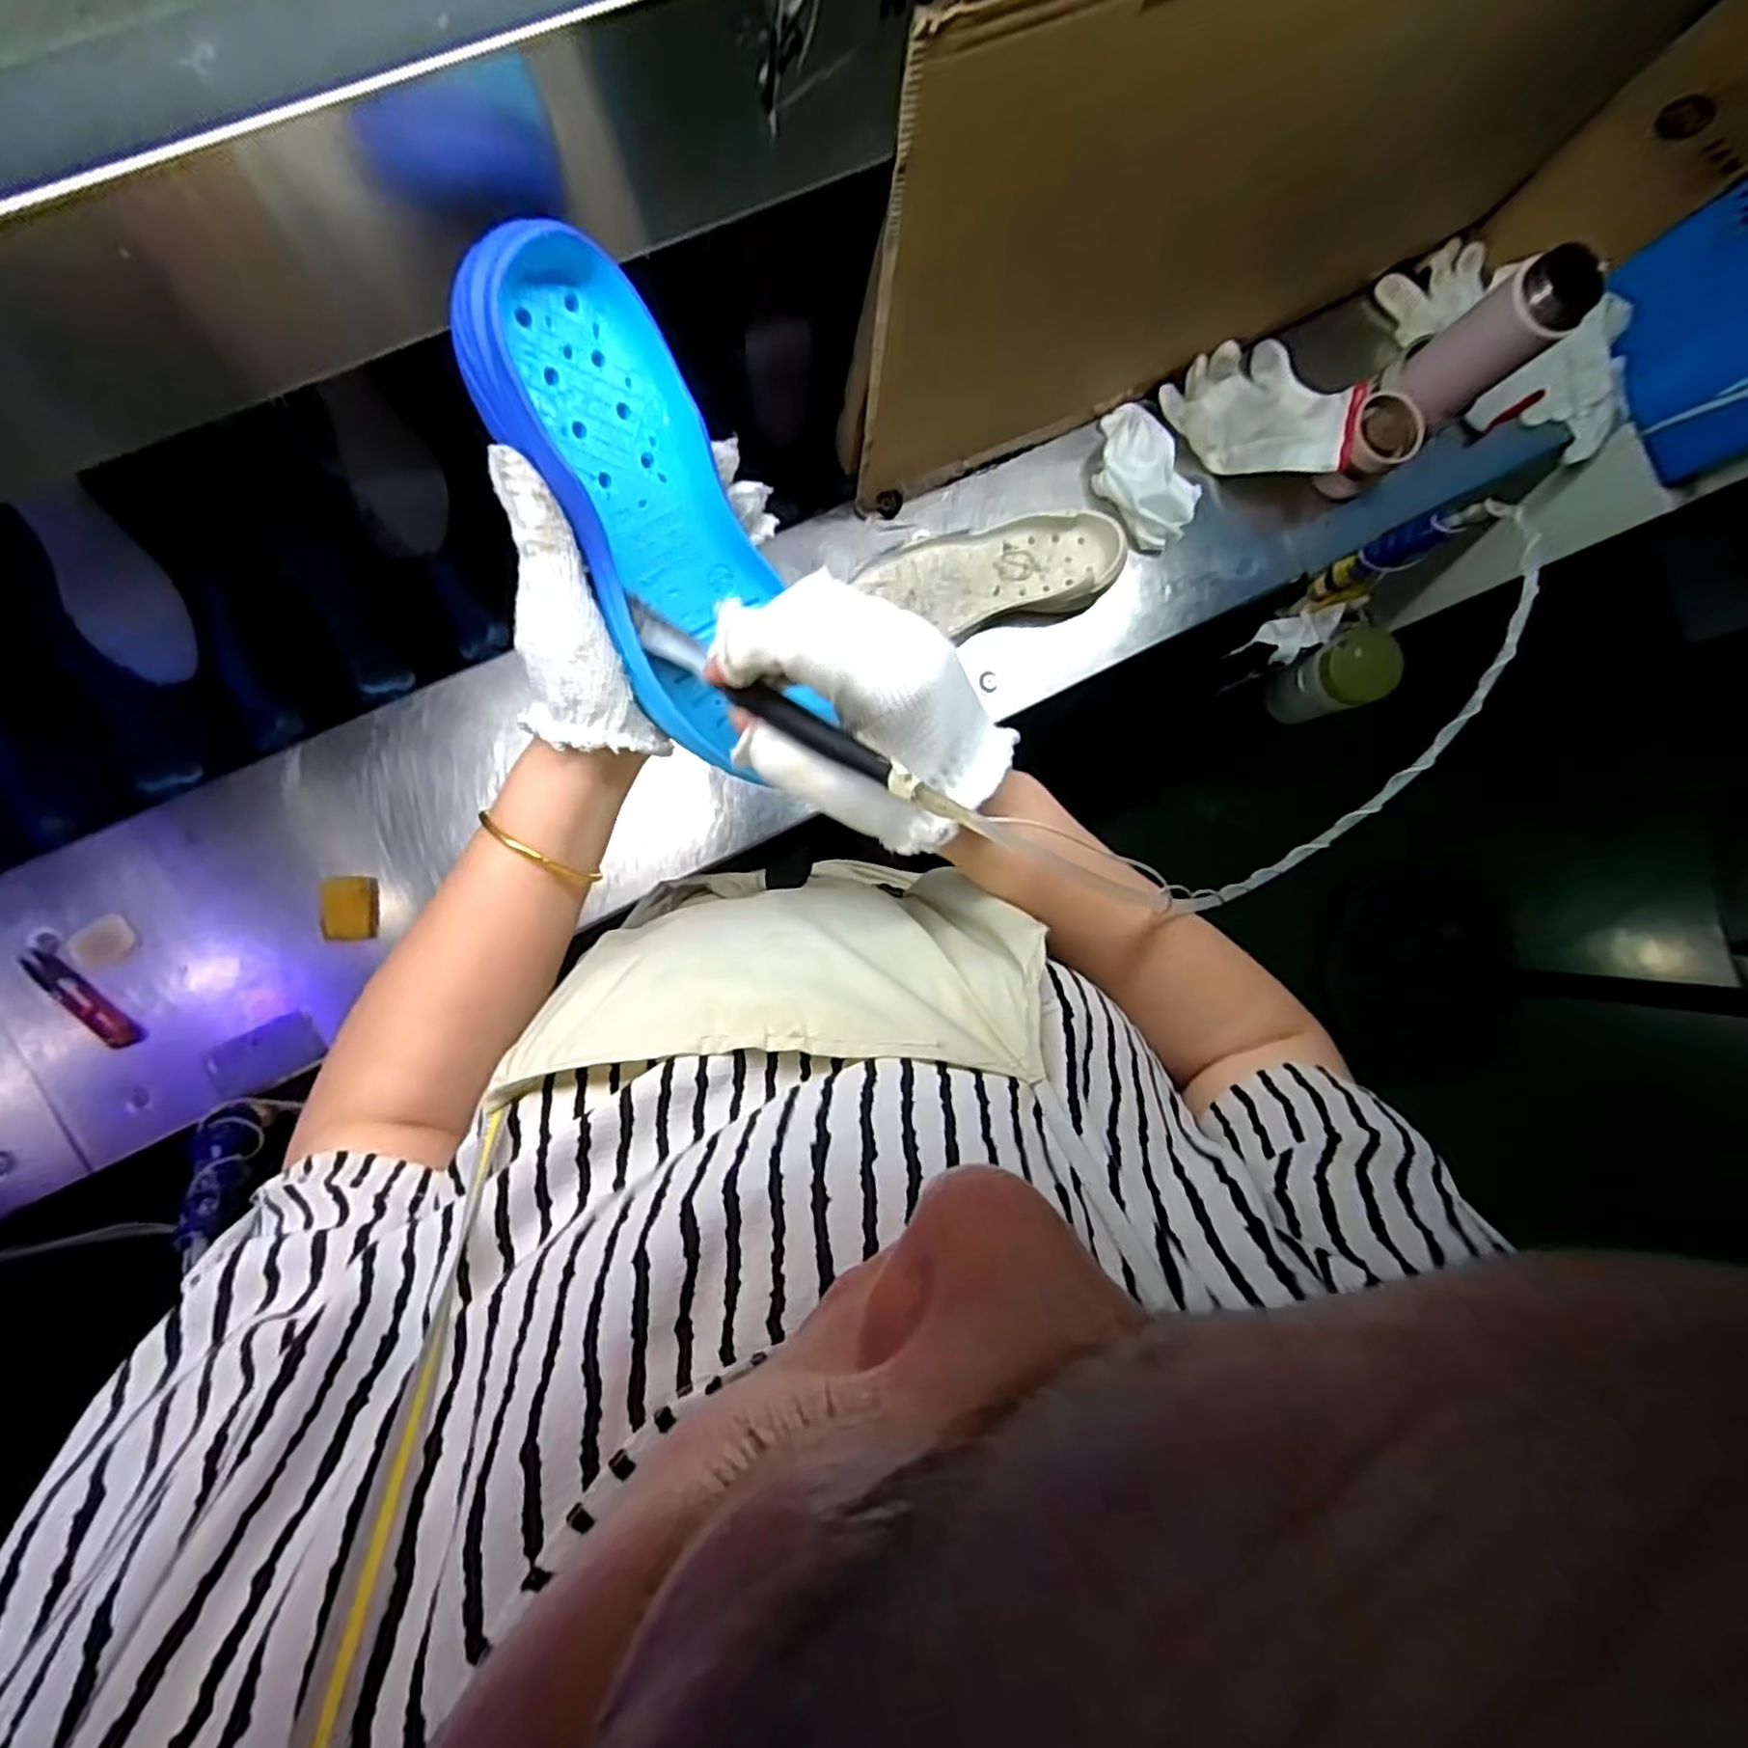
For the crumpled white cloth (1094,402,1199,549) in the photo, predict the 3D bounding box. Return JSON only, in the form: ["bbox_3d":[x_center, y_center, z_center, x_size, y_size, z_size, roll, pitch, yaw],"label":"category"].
[{"bbox_3d":[0.246,-0.365,0.696,0.081,0.040,0.124,-42,91,-7],"label":"crumpled white cloth"}]

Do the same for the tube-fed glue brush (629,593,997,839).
[{"bbox_3d":[-0.042,-0.070,0.308,0.166,0.017,0.017,34,83,21],"label":"tube-fed glue brush"}]

